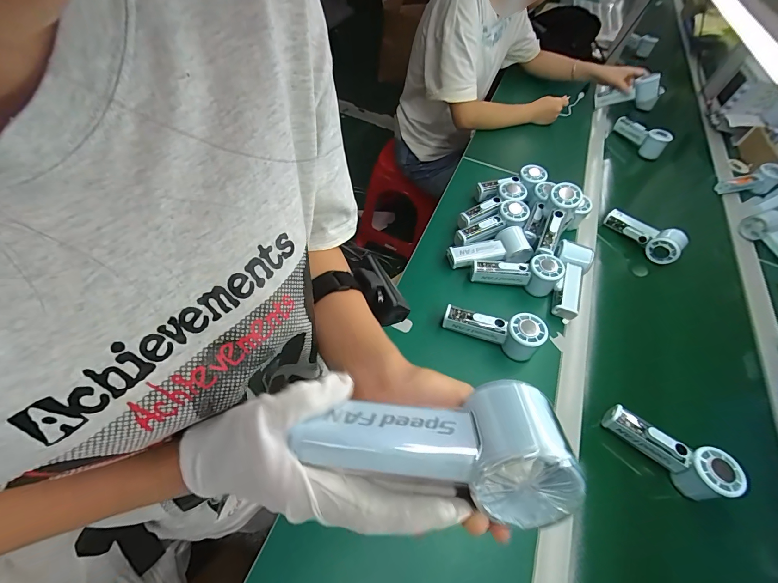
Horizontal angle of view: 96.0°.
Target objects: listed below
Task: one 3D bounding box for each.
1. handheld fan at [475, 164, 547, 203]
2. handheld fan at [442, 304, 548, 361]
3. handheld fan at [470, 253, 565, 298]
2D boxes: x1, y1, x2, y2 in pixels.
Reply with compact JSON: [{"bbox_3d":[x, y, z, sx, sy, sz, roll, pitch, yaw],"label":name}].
[{"bbox_3d":[0.265,-0.242,0.772,0.151,0.037,0.070,-19,57,1],"label":"handheld fan"},{"bbox_3d":[0.165,0.061,0.569,0.149,0.075,0.054,21,56,10],"label":"handheld fan"},{"bbox_3d":[0.238,-0.038,0.648,0.164,0.074,0.058,12,55,4],"label":"handheld fan"}]

